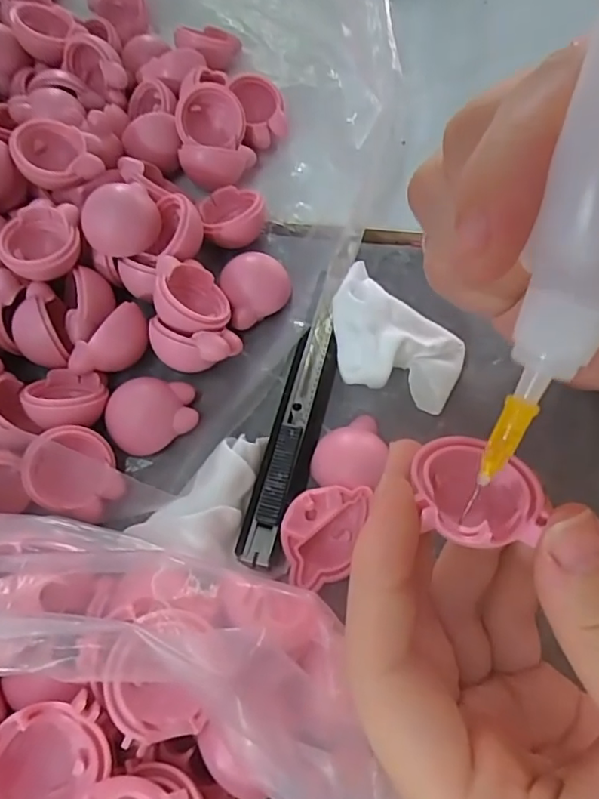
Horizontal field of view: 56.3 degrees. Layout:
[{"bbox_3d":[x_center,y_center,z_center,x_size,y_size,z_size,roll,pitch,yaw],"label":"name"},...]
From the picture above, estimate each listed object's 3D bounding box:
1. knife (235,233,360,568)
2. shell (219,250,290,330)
[{"bbox_3d":[0.003,-0.006,0.209,0.015,0.013,0.133,13,66,11],"label":"knife"},{"bbox_3d":[-0.017,-0.044,0.226,0.027,0.015,0.027,-2,64,4],"label":"shell"}]

